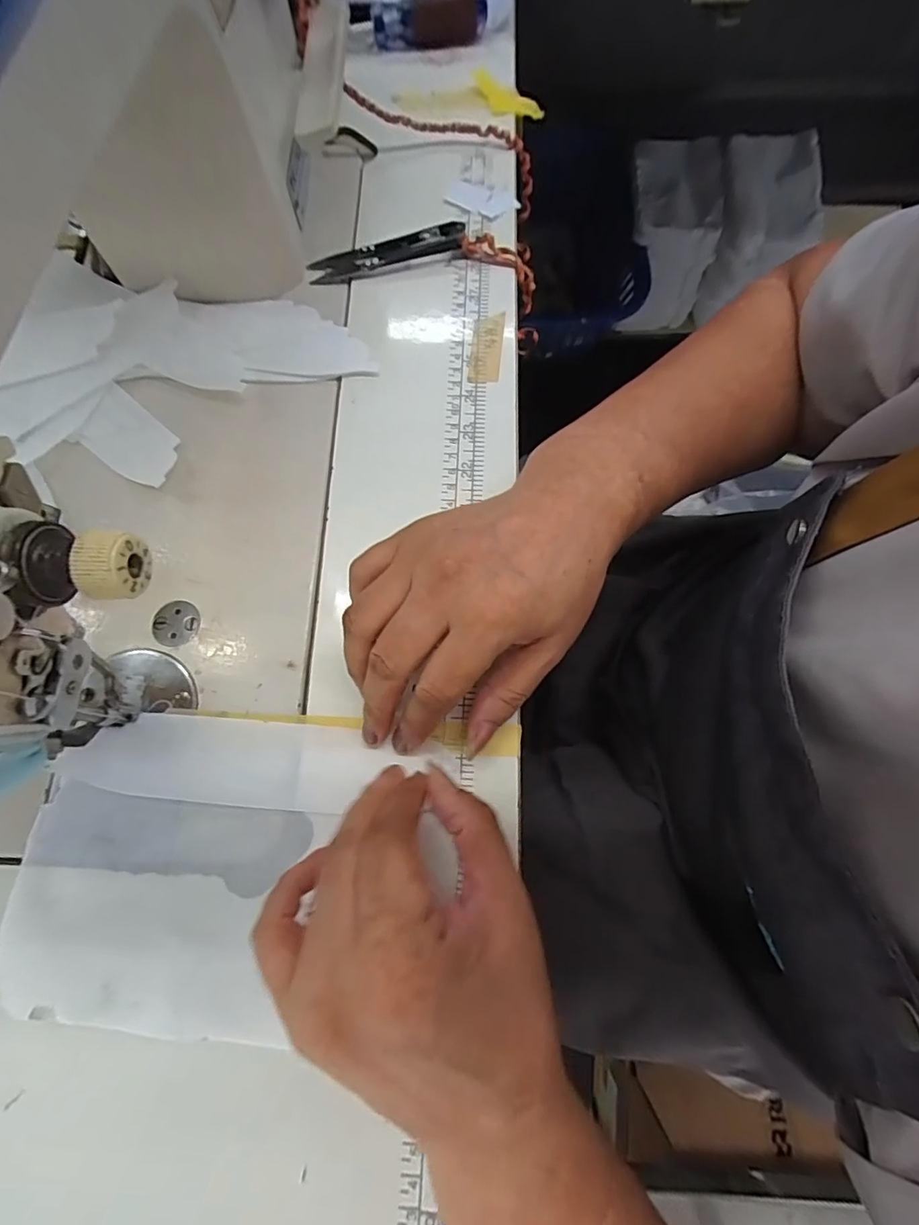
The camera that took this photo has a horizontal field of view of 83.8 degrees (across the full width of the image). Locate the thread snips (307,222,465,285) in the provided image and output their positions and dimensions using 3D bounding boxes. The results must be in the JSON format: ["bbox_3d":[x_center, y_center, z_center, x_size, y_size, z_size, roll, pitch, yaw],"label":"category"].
[{"bbox_3d":[-0.047,-0.233,0.331,0.101,0.008,0.026,-13,74,-2],"label":"thread snips"}]

